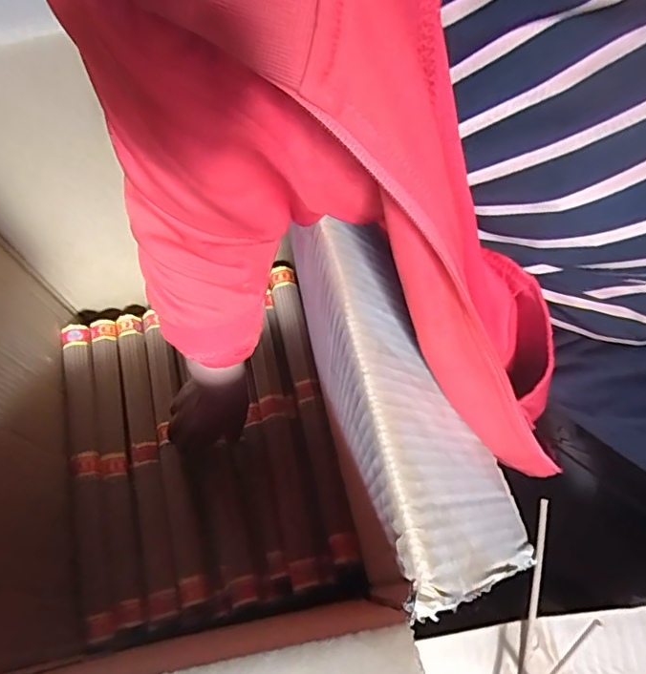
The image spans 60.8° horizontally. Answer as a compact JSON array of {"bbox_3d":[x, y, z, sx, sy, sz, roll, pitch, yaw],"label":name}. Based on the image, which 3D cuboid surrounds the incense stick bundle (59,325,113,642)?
[{"bbox_3d":[-0.269,0.147,0.620,0.030,0.034,0.347,-12,65,-4],"label":"incense stick bundle"}]

